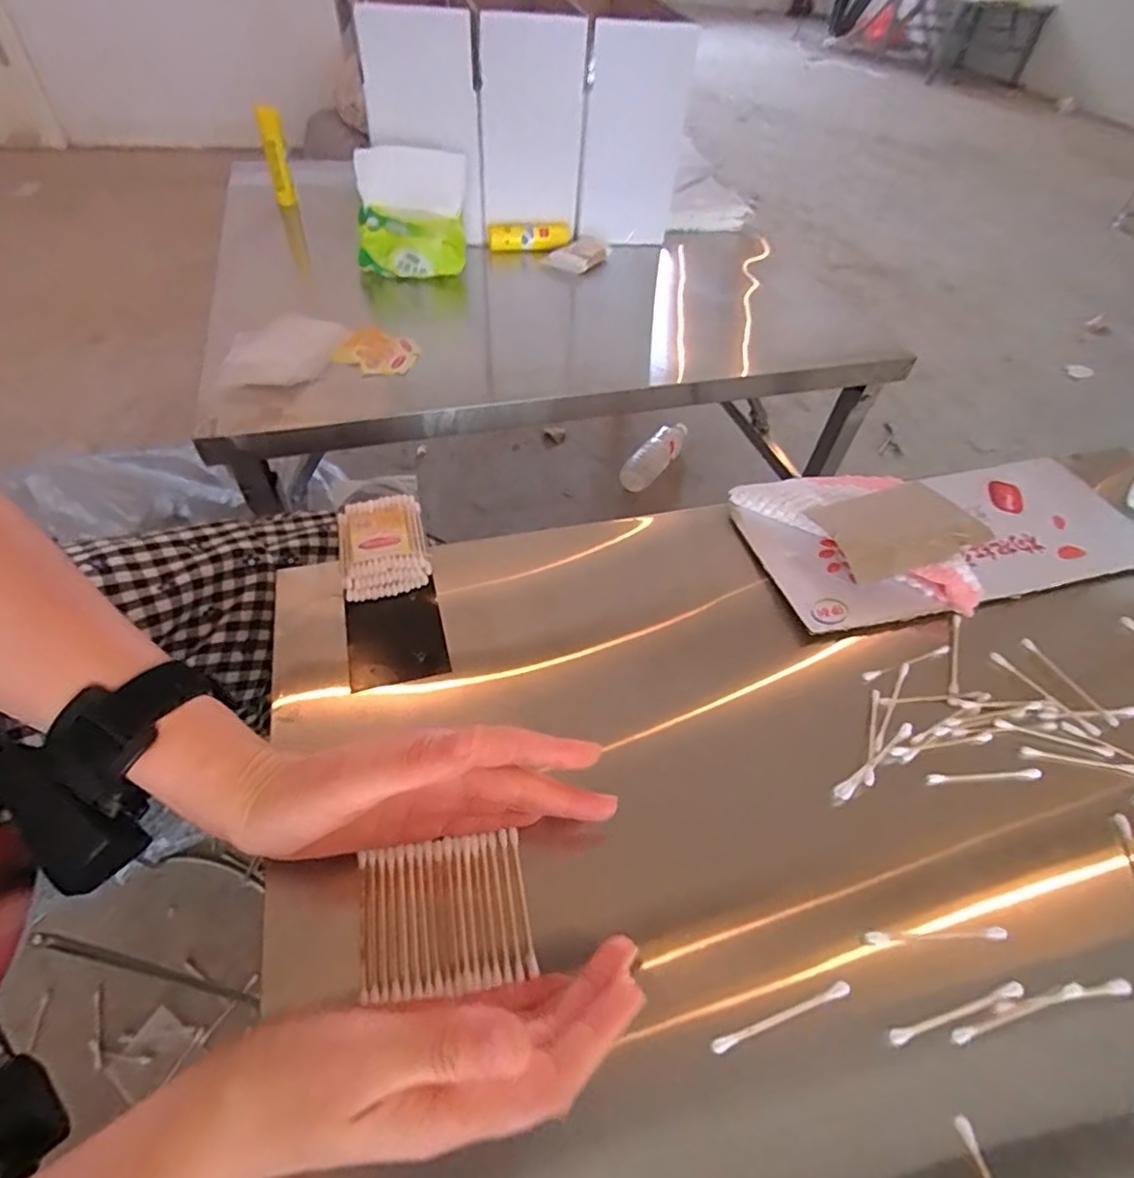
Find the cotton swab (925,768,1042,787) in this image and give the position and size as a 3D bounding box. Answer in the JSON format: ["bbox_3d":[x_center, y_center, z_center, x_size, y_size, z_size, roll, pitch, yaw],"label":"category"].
[{"bbox_3d":[0.246,0.111,0.352,0.071,0.005,0.006,-1,51,-5],"label":"cotton swab"}]

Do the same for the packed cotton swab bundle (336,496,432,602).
[{"bbox_3d":[-0.131,-0.030,0.425,0.059,0.017,0.082,-11,52,-13],"label":"packed cotton swab bundle"}]

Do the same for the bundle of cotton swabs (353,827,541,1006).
[{"bbox_3d":[-0.057,0.153,0.283,0.074,0.011,0.064,-6,51,-10],"label":"bundle of cotton swabs"}]

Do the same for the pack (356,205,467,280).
[{"bbox_3d":[-0.192,-0.425,0.738,0.128,0.065,0.037,-3,51,-7],"label":"pack"}]

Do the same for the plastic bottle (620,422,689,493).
[{"bbox_3d":[0.189,-0.285,1.255,0.061,0.059,0.224,28,54,18],"label":"plastic bottle"}]

